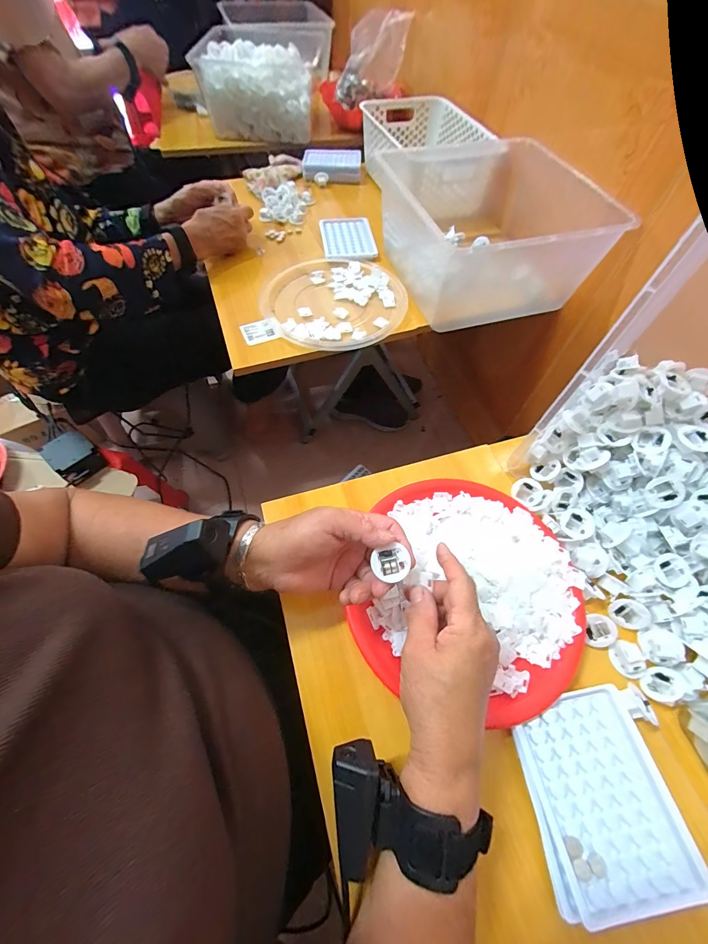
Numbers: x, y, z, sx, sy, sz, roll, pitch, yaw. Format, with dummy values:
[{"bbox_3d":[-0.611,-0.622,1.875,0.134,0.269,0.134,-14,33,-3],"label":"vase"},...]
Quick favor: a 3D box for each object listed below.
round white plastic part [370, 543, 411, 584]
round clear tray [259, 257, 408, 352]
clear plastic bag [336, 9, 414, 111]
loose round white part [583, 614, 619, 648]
[{"bbox_3d":[0.032,0.079,0.302,0.026,0.010,0.028,-39,79,-7],"label":"round white plastic part"},{"bbox_3d":[-0.030,-0.281,0.582,0.221,0.017,0.221,0,60,-1],"label":"round clear tray"},{"bbox_3d":[0.049,-1.023,0.886,0.146,0.176,0.037,-17,78,-27],"label":"clear plastic bag"},{"bbox_3d":[0.236,0.152,0.343,0.029,0.020,0.029,0,60,-1],"label":"loose round white part"}]

